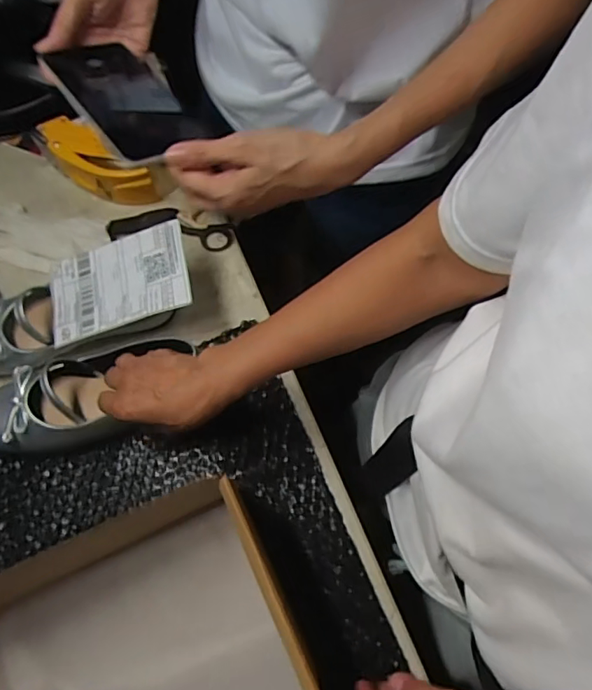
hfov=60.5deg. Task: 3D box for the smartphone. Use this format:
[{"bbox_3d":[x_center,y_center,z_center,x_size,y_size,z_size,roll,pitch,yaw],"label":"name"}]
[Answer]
[{"bbox_3d":[-0.131,-0.196,0.399,0.083,0.011,0.159,-26,63,-27],"label":"smartphone"}]

